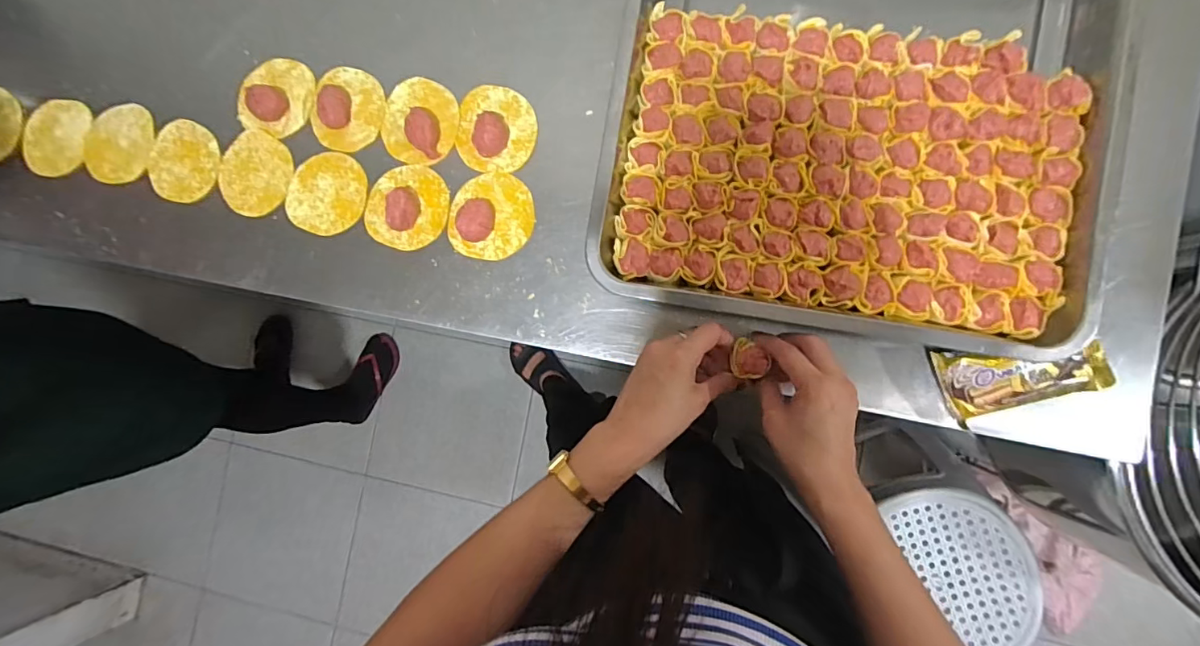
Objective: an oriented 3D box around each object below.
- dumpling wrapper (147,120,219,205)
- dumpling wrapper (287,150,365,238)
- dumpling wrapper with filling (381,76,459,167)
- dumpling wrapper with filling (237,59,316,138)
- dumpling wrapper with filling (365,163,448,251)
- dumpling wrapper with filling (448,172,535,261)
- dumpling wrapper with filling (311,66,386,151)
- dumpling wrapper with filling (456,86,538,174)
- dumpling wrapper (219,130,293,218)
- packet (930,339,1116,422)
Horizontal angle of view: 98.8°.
[{"bbox_3d":[-0.437,-0.170,0.540,0.077,0.009,0.082,0,87,7],"label":"dumpling wrapper"},{"bbox_3d":[-0.276,-0.131,0.518,0.082,0.004,0.081,0,87,7],"label":"dumpling wrapper"},{"bbox_3d":[-0.179,-0.200,0.499,0.078,0.021,0.081,14,89,7],"label":"dumpling wrapper with filling"},{"bbox_3d":[-0.333,-0.234,0.525,0.076,0.016,0.080,0,87,7],"label":"dumpling wrapper with filling"},{"bbox_3d":[-0.192,-0.115,0.498,0.083,0.023,0.081,19,89,7],"label":"dumpling wrapper with filling"},{"bbox_3d":[-0.106,-0.104,0.487,0.081,0.019,0.081,2,87,7],"label":"dumpling wrapper with filling"},{"bbox_3d":[-0.256,-0.216,0.515,0.076,0.016,0.079,0,87,7],"label":"dumpling wrapper with filling"},{"bbox_3d":[-0.101,-0.188,0.488,0.077,0.025,0.082,0,87,7],"label":"dumpling wrapper with filling"},{"bbox_3d":[-0.355,-0.154,0.529,0.079,0.005,0.083,0,89,4],"label":"dumpling wrapper"},{"bbox_3d":[0.344,0.042,0.422,0.123,0.029,0.052,-11,86,6],"label":"packet"}]

